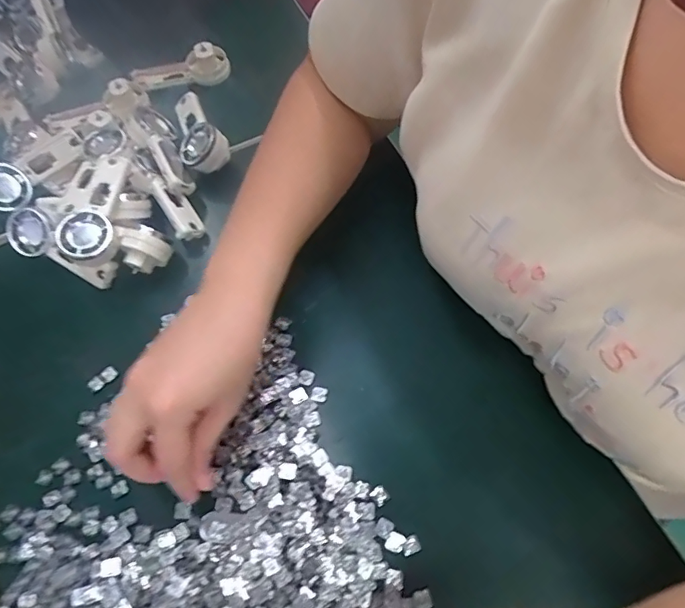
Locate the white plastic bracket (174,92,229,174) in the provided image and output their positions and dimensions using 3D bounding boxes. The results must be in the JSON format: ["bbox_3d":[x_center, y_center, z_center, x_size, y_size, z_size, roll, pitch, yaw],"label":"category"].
[{"bbox_3d":[-0.137,-0.164,0.457,0.041,0.023,0.100,-25,65,-8],"label":"white plastic bracket"}]

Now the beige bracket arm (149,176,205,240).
[{"bbox_3d":[-0.143,-0.082,0.426,0.025,0.020,0.061,-38,87,-14],"label":"beige bracket arm"}]

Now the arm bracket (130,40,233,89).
[{"bbox_3d":[-0.162,-0.237,0.501,0.093,0.030,0.031,-8,63,0],"label":"arm bracket"}]

